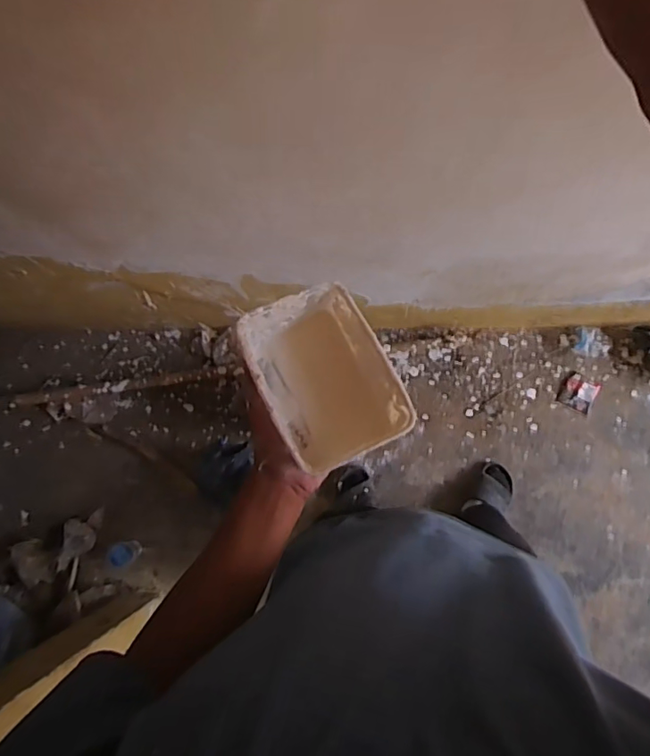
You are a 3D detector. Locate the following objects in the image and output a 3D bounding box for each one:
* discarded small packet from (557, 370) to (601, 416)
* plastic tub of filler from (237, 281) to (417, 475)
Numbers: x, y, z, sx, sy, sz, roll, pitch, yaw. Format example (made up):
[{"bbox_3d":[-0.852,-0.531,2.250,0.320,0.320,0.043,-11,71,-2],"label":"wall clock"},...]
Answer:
[{"bbox_3d":[0.689,0.042,1.431,0.092,0.013,0.088,30,86,7],"label":"discarded small packet"},{"bbox_3d":[0.000,-0.003,0.512,0.119,0.067,0.167,-27,82,0],"label":"plastic tub of filler"}]

